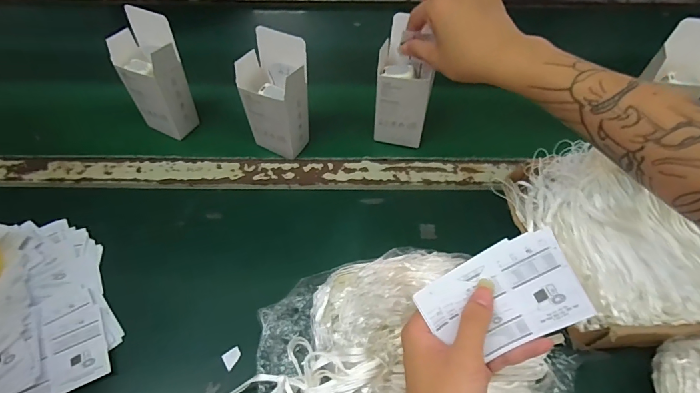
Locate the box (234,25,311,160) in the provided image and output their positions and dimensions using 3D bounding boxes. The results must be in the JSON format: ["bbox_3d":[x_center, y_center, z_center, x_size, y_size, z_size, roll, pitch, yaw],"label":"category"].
[{"bbox_3d":[-0.091,-0.118,0.473,0.070,0.151,0.045,24,56,16],"label":"box"}]

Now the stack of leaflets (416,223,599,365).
[{"bbox_3d":[0.117,0.079,0.307,0.116,0.015,0.073,-25,78,4],"label":"stack of leaflets"}]

